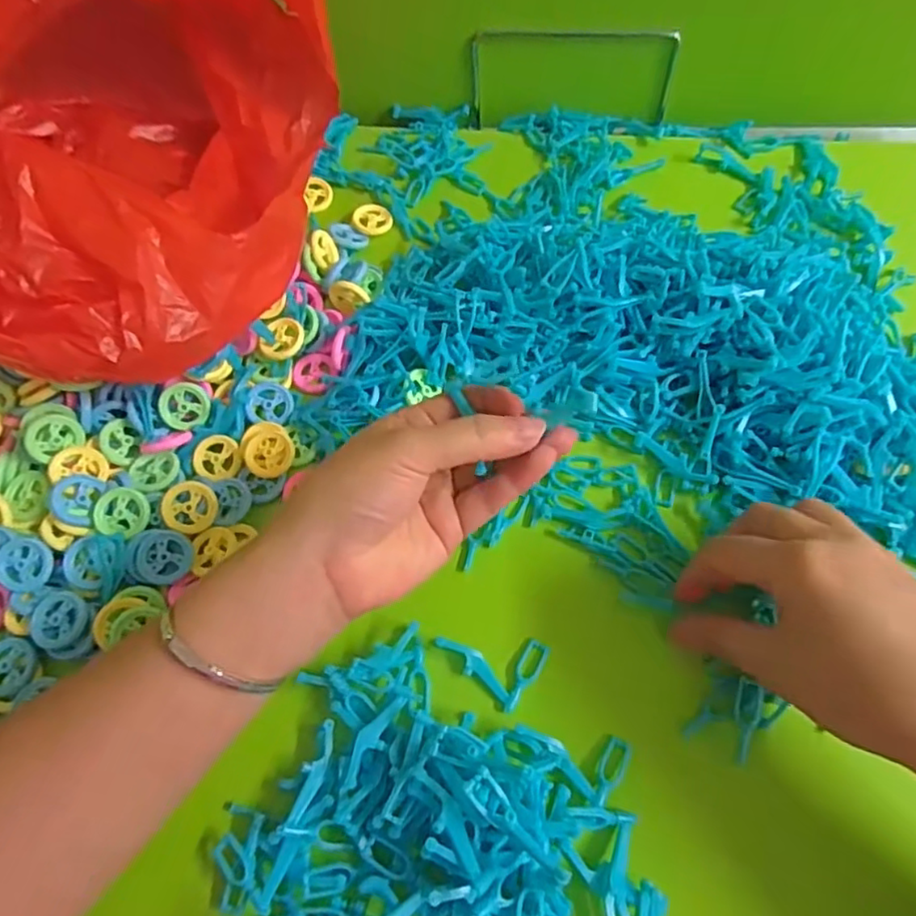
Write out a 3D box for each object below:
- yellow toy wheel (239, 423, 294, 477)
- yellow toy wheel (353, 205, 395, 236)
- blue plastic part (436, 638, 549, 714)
[{"bbox_3d":[-0.116,-0.006,0.378,0.031,0.007,0.037,-27,63,-11],"label":"yellow toy wheel"},{"bbox_3d":[-0.062,-0.176,0.456,0.026,0.006,0.027,-1,64,1],"label":"yellow toy wheel"},{"bbox_3d":[0.019,0.099,0.321,0.048,0.013,0.037,36,69,21],"label":"blue plastic part"}]

